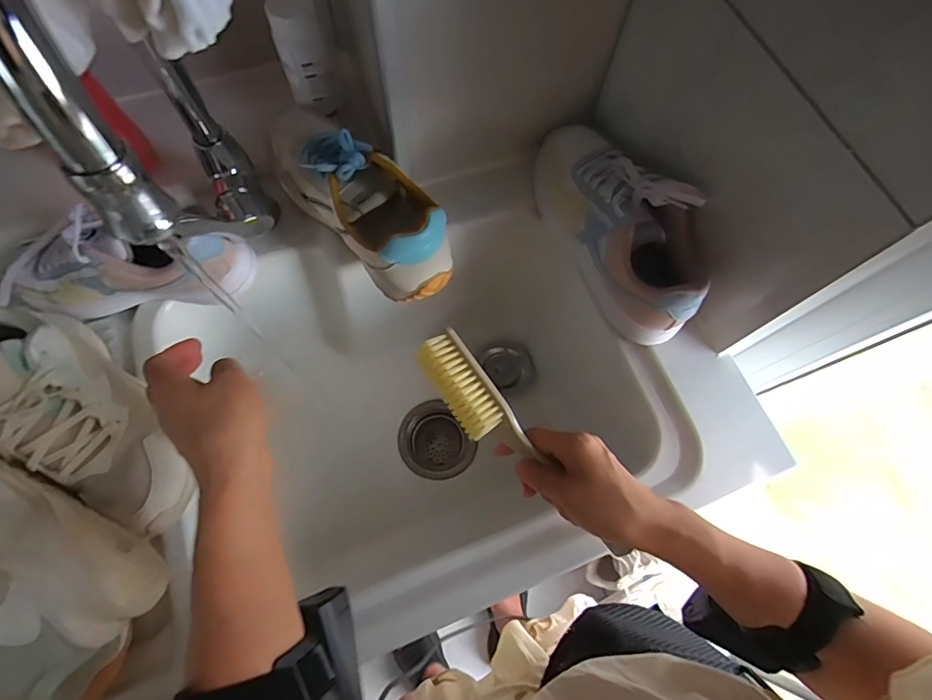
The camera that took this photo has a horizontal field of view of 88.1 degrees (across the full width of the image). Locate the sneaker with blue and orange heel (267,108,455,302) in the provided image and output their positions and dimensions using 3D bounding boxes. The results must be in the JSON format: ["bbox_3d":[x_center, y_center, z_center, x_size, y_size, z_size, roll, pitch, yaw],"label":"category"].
[{"bbox_3d":[-0.108,-0.154,0.459,0.085,0.089,0.234,-40,77,-14],"label":"sneaker with blue and orange heel"}]

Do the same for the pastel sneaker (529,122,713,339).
[{"bbox_3d":[0.150,-0.127,0.466,0.092,0.098,0.238,-20,72,-9],"label":"pastel sneaker"}]

